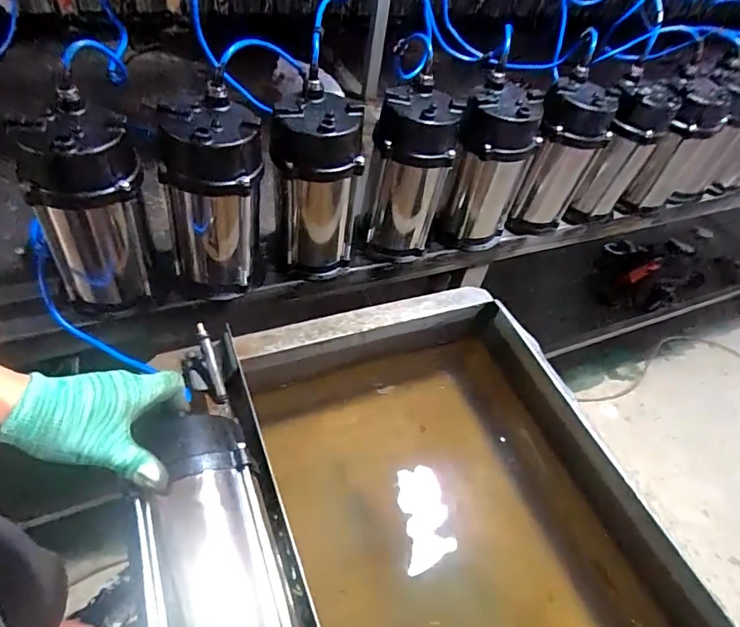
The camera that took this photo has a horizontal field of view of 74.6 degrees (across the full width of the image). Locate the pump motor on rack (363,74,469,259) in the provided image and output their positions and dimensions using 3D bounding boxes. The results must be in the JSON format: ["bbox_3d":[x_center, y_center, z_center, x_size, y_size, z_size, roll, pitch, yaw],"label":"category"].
[{"bbox_3d":[0.060,-0.216,0.773,0.115,0.252,0.117,15,48,2],"label":"pump motor on rack"}]

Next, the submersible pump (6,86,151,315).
[{"bbox_3d":[-0.341,-0.120,0.608,0.123,0.248,0.095,-17,54,-24],"label":"submersible pump"}]

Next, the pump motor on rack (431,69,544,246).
[{"bbox_3d":[0.187,-0.223,0.803,0.113,0.255,0.134,26,50,12],"label":"pump motor on rack"}]

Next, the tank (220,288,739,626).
[{"bbox_3d":[0.104,0.342,0.594,0.566,0.248,0.775,-11,52,-20],"label":"tank"}]

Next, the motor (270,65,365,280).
[{"bbox_3d":[-0.082,-0.174,0.710,0.122,0.256,0.099,3,49,-9],"label":"motor"}]

